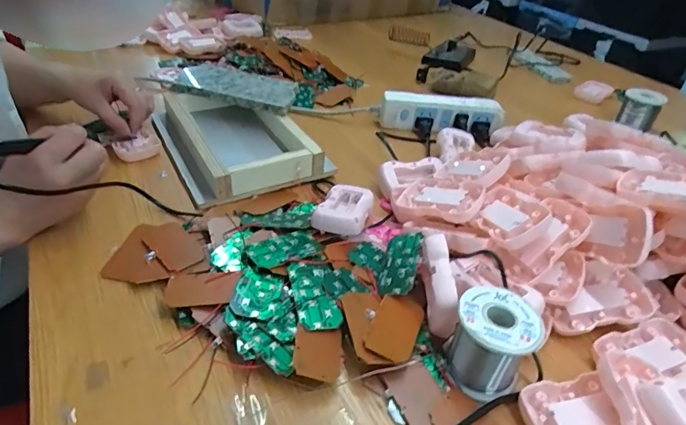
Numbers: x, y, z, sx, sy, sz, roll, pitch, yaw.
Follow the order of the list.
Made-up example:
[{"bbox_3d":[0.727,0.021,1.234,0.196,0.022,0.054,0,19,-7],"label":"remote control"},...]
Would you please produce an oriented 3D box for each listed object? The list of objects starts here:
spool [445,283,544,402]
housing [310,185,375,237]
[{"bbox_3d":[0.115,0.100,0.350,0.058,0.057,0.061,3,37,-3],"label":"spool"},{"bbox_3d":[0.003,-0.005,0.486,0.051,0.023,0.078,14,38,11],"label":"housing"}]

